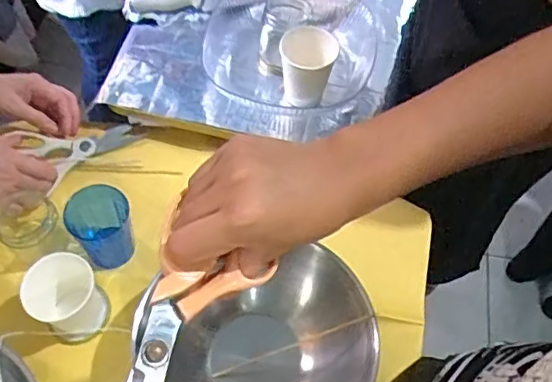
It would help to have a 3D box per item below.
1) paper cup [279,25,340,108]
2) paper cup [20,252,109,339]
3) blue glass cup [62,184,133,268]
[{"bbox_3d":[0.039,-0.159,0.748,0.074,0.093,0.067,10,60,3],"label":"paper cup"},{"bbox_3d":[-0.232,0.117,0.627,0.069,0.084,0.067,1,60,-2],"label":"paper cup"},{"bbox_3d":[-0.203,0.043,0.671,0.068,0.085,0.068,1,60,-2],"label":"blue glass cup"}]

